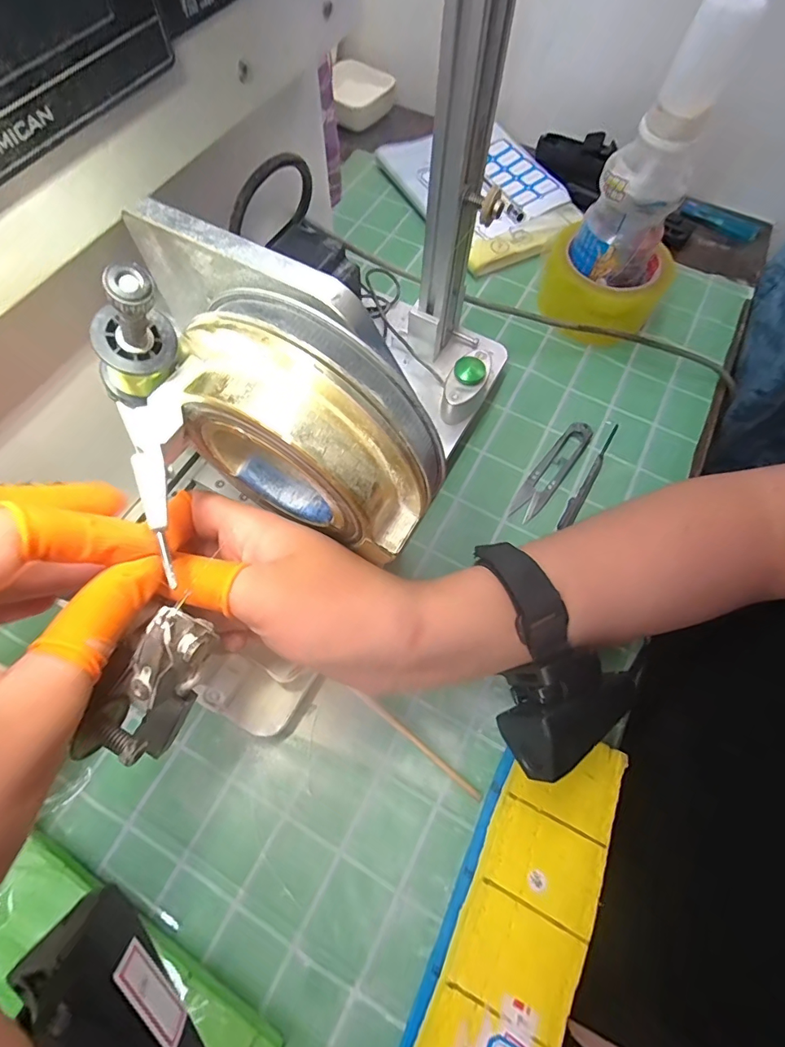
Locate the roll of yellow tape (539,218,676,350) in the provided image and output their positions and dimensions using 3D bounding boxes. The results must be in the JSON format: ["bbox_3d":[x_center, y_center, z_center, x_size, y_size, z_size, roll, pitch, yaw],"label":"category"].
[{"bbox_3d":[0.188,-0.218,0.412,0.102,0.058,0.102,0,66,-1],"label":"roll of yellow tape"}]

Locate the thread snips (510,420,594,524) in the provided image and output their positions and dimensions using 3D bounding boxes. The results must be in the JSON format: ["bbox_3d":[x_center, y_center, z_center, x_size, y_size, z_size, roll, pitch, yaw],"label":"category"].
[{"bbox_3d":[0.125,-0.043,0.362,0.023,0.010,0.097,35,70,14],"label":"thread snips"}]

